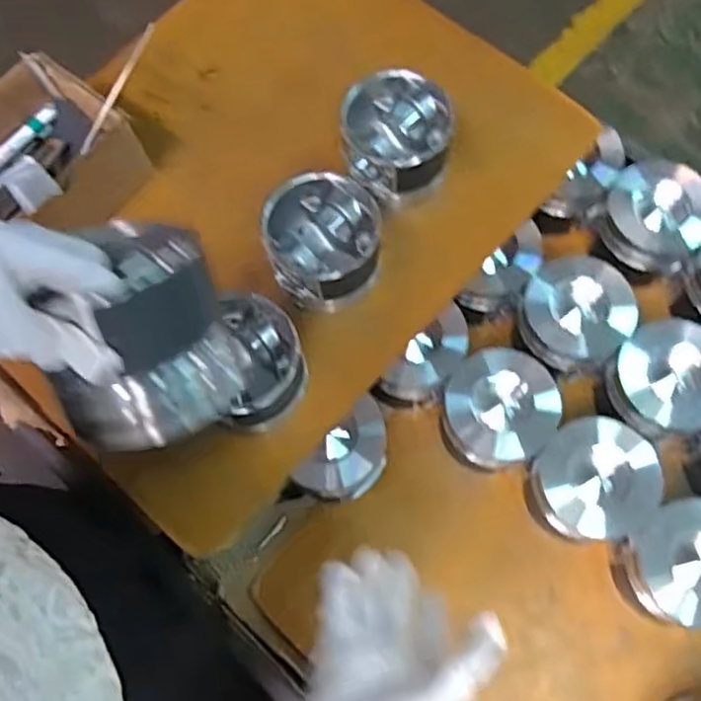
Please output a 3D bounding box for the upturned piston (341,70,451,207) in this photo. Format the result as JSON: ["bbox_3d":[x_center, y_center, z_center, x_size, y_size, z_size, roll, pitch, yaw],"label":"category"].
[{"bbox_3d":[0.047,-0.221,0.717,0.107,0.081,0.106,0,73,1],"label":"upturned piston"}]

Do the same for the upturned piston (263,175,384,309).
[{"bbox_3d":[-0.026,-0.107,0.676,0.106,0.077,0.109,0,73,1],"label":"upturned piston"}]

